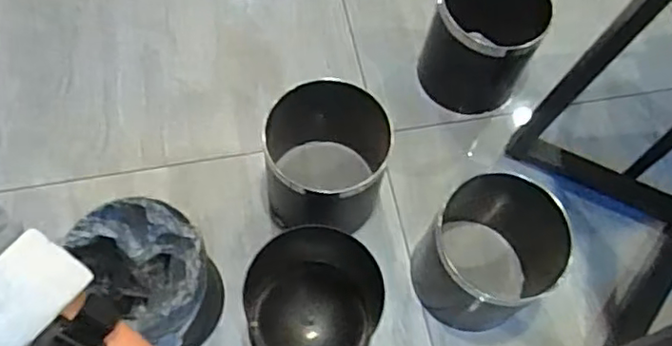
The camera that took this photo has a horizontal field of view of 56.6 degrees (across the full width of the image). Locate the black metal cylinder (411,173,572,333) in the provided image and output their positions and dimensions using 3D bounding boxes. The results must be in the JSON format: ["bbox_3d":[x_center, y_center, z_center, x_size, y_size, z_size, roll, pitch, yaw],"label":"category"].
[{"bbox_3d":[0.269,0.151,1.122,0.206,0.270,0.222,2,66,-3],"label":"black metal cylinder"}]

